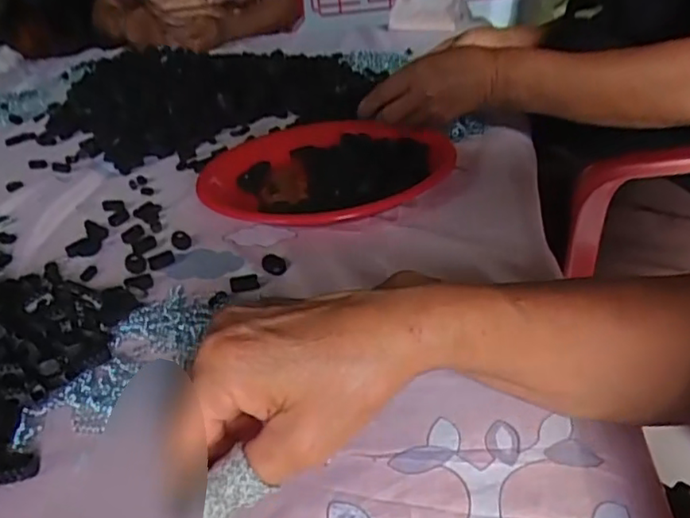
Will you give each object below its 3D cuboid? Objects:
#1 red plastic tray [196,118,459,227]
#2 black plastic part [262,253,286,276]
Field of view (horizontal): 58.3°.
[{"bbox_3d":[-0.016,-0.093,0.645,0.247,0.029,0.232,-6,30,1],"label":"red plastic tray"},{"bbox_3d":[-0.059,0.004,0.510,0.019,0.008,0.021,-14,31,-13],"label":"black plastic part"}]

